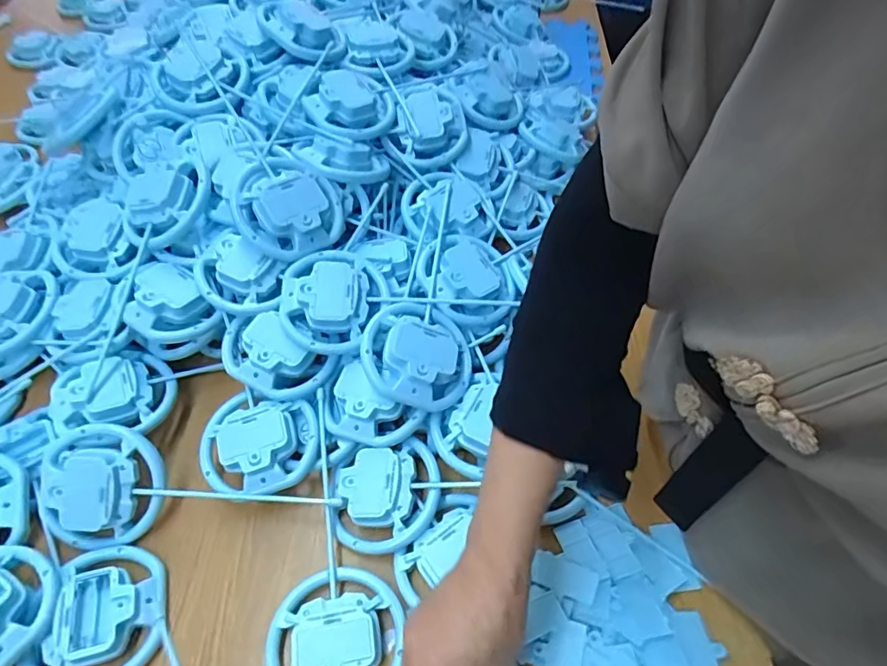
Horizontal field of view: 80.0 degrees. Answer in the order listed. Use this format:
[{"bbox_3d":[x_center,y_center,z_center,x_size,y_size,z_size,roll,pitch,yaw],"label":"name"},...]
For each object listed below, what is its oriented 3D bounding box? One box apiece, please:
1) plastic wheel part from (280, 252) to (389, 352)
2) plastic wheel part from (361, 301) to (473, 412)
[{"bbox_3d":[-0.102,-0.032,0.492,0.097,0.045,0.097,-10,54,-6],"label":"plastic wheel part"},{"bbox_3d":[-0.022,0.019,0.476,0.097,0.040,0.097,14,52,-19],"label":"plastic wheel part"}]

